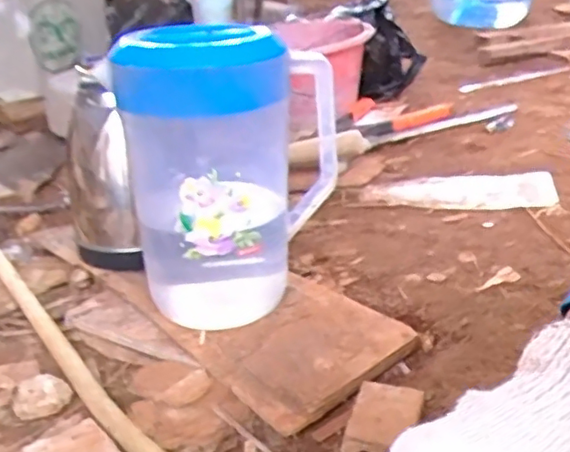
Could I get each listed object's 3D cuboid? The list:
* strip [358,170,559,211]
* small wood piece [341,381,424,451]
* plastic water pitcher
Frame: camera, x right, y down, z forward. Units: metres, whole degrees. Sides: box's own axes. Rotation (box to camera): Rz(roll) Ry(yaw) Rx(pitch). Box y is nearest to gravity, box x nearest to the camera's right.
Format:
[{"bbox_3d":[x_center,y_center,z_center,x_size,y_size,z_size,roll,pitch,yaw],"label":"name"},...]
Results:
[{"bbox_3d":[0.221,-0.045,0.810,0.241,0.006,0.090,-2,28,10],"label":"strip"},{"bbox_3d":[0.078,0.152,0.491,0.053,0.012,0.065,3,30,20],"label":"small wood piece"},{"bbox_3d":[-0.054,-0.052,0.604,0.168,0.272,0.147,-30,35,-36],"label":"plastic water pitcher"}]

